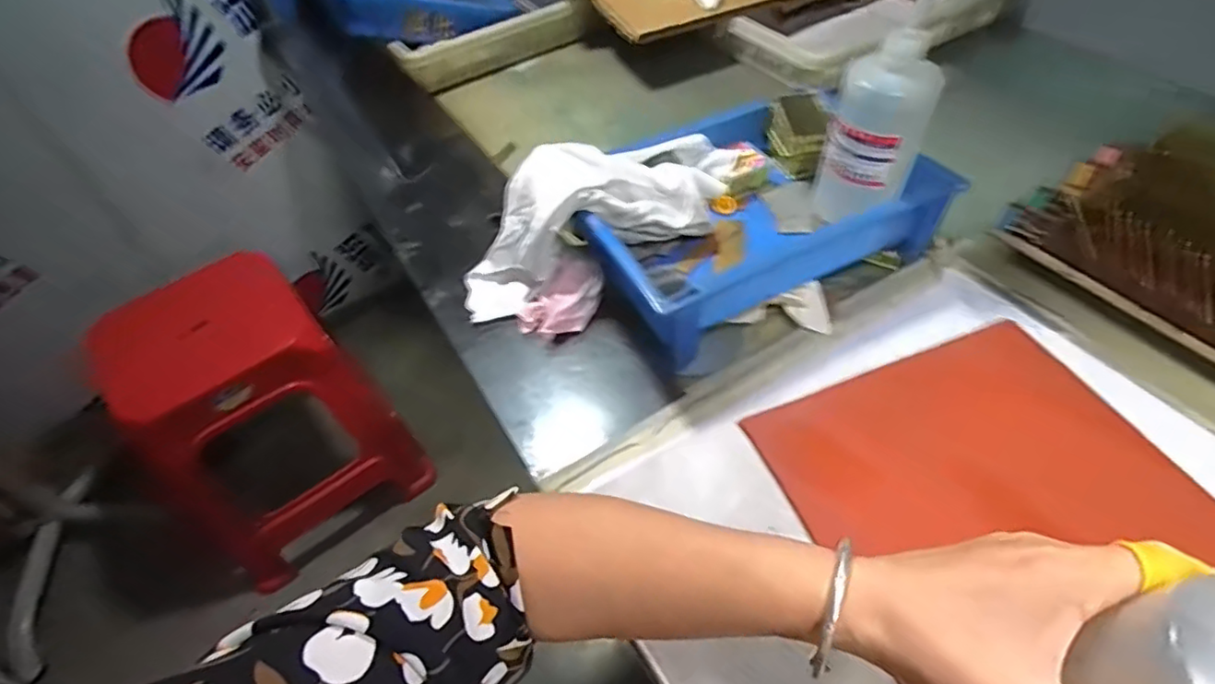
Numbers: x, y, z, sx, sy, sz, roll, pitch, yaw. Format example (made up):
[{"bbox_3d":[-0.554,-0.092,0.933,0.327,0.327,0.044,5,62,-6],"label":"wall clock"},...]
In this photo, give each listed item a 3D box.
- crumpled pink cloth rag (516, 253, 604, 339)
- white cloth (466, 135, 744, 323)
[{"bbox_3d":[-0.040,-0.044,0.559,0.064,0.043,0.093,27,58,25],"label":"crumpled pink cloth rag"},{"bbox_3d":[-0.011,-0.122,0.555,0.288,0.104,0.101,-25,51,2],"label":"white cloth"}]

